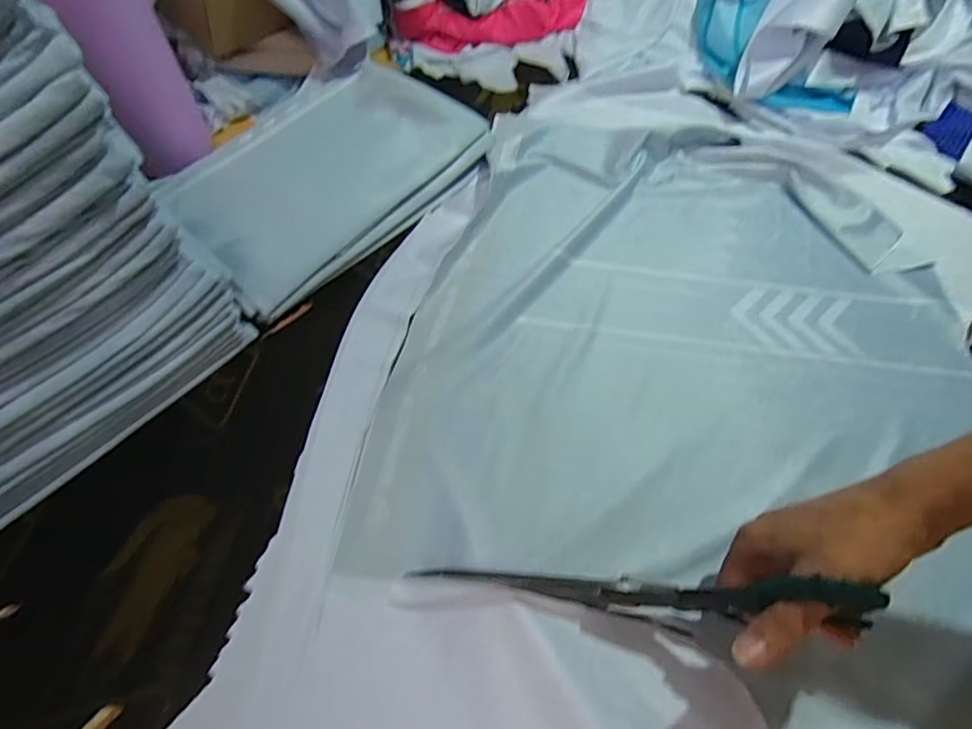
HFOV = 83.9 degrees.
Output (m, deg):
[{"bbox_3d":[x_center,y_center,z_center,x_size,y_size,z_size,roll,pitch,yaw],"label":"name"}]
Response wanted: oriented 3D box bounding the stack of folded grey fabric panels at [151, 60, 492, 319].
[{"bbox_3d":[-0.165,-0.200,0.564,0.207,0.068,0.309,39,64,19],"label":"stack of folded grey fabric panels"}]

